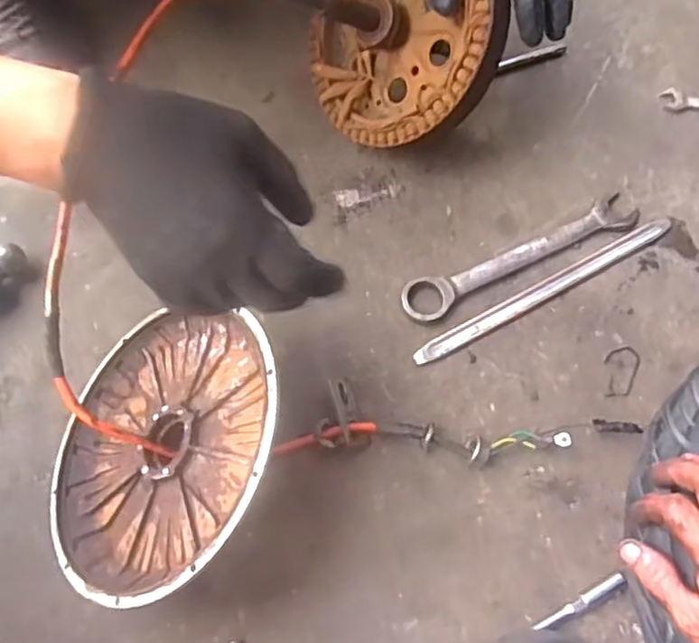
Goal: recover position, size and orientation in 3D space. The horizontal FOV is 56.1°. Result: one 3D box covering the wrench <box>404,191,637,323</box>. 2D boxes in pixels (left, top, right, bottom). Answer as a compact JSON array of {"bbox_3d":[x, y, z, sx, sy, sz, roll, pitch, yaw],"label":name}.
[{"bbox_3d":[0.165,-0.063,0.620,0.253,0.020,0.038,-25,74,-10],"label":"wrench"}]

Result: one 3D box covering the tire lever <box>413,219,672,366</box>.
[{"bbox_3d":[0.186,-0.030,0.616,0.285,0.011,0.017,-28,74,-11],"label":"tire lever"}]

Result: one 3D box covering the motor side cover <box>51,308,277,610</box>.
[{"bbox_3d":[-0.140,0.093,0.488,0.221,0.031,0.211,4,69,37],"label":"motor side cover"}]

